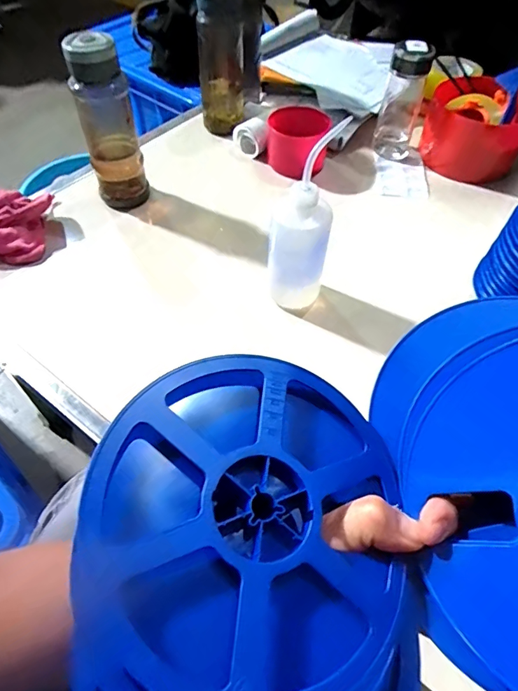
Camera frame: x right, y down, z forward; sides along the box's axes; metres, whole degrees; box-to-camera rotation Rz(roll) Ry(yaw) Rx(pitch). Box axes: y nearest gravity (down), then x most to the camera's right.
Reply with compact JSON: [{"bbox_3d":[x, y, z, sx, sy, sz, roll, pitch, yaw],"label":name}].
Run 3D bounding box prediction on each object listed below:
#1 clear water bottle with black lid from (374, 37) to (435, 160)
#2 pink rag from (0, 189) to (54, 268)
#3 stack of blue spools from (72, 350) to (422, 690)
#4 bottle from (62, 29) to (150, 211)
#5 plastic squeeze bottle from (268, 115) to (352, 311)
[{"bbox_3d":[0.246,-0.420,0.779,0.068,0.182,0.073,15,54,11],"label":"clear water bottle with black lid"},{"bbox_3d":[-0.370,-0.177,0.656,0.114,0.063,0.120,-1,53,-1],"label":"pink rag"},{"bbox_3d":[-0.001,0.110,0.228,0.158,0.077,0.210,-4,53,-3],"label":"stack of blue spools"},{"bbox_3d":[-0.212,-0.305,0.641,0.072,0.241,0.059,-15,54,-11],"label":"bottle"},{"bbox_3d":[0.051,-0.140,0.528,0.066,0.205,0.073,11,54,8],"label":"plastic squeeze bottle"}]

